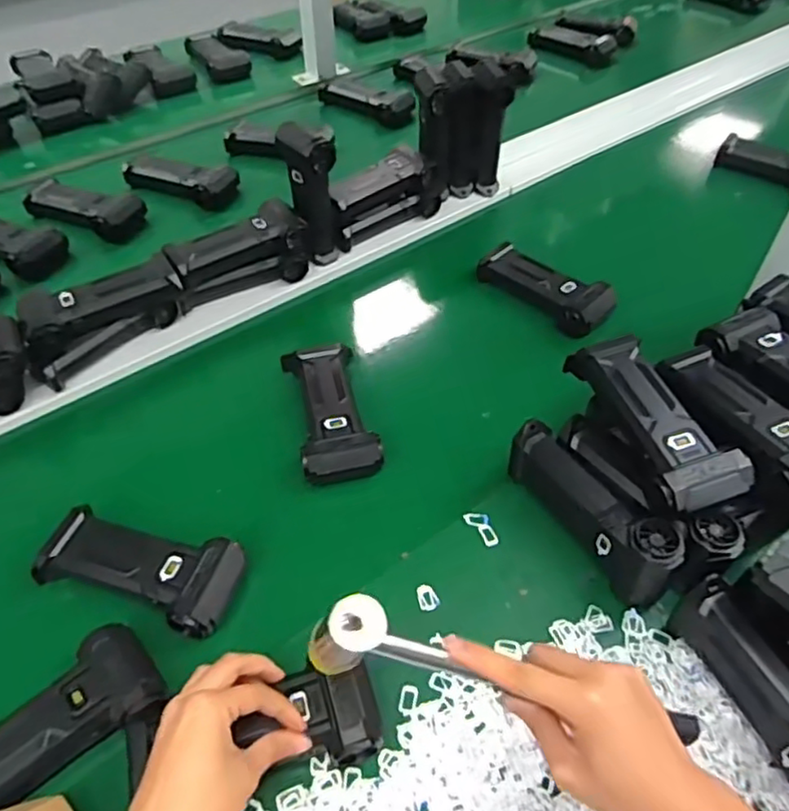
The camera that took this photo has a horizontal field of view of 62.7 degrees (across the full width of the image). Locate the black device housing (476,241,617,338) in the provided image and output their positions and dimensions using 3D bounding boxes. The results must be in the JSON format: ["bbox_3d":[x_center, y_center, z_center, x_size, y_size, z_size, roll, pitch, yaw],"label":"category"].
[{"bbox_3d":[0.175,-0.137,0.742,0.158,0.039,0.068,36,57,28],"label":"black device housing"}]

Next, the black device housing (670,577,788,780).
[{"bbox_3d":[0.248,0.186,0.415,0.039,0.056,0.151,-17,51,-15],"label":"black device housing"}]

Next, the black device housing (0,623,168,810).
[{"bbox_3d":[-0.237,0.216,0.432,0.154,0.029,0.068,-31,55,-25],"label":"black device housing"}]

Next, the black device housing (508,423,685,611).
[{"bbox_3d":[0.154,0.081,0.512,0.039,0.065,0.156,-28,54,-23],"label":"black device housing"}]

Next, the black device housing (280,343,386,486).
[{"bbox_3d":[-0.061,0.001,0.620,0.070,0.028,0.154,-11,49,-9],"label":"black device housing"}]

